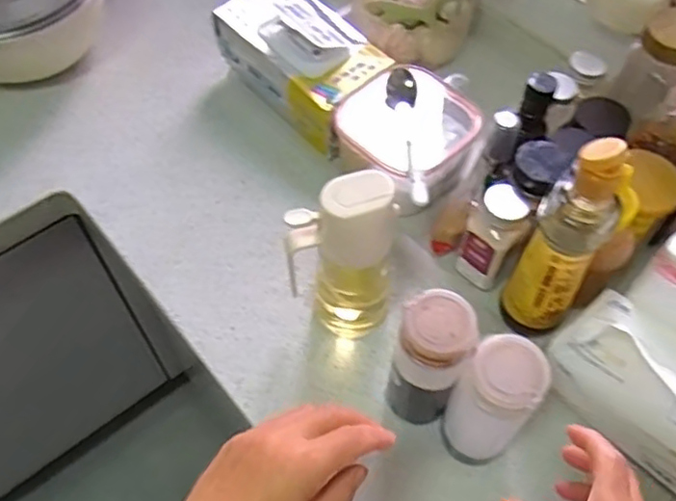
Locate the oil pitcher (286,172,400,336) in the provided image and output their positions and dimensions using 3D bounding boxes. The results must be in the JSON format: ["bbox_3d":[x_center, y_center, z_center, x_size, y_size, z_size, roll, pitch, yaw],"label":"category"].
[{"bbox_3d":[0.005,0.018,0.594,0.086,0.192,0.062,-20,60,-13],"label":"oil pitcher"}]

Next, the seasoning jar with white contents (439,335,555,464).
[{"bbox_3d":[0.123,0.131,0.534,0.058,0.170,0.053,0,57,-1],"label":"seasoning jar with white contents"}]

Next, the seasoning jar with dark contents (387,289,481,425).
[{"bbox_3d":[0.076,0.099,0.555,0.056,0.169,0.052,0,57,-1],"label":"seasoning jar with dark contents"}]

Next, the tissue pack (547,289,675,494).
[{"bbox_3d":[0.275,0.117,0.560,0.102,0.091,0.169,-37,65,-22],"label":"tissue pack"}]

